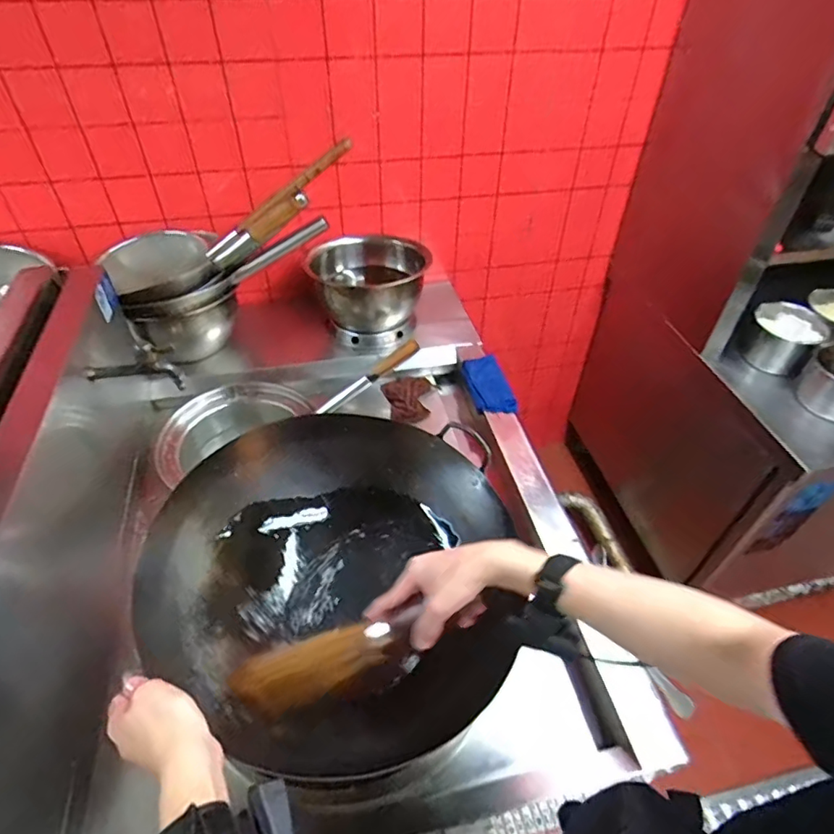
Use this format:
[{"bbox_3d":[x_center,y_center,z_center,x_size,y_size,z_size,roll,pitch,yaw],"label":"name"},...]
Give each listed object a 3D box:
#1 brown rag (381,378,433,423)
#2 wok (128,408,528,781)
[{"bbox_3d":[-0.011,-0.047,1.207,0.113,0.048,0.147,-11,46,-13],"label":"brown rag"},{"bbox_3d":[-0.104,0.213,0.750,0.431,0.166,0.461,1,45,-1],"label":"wok"}]

